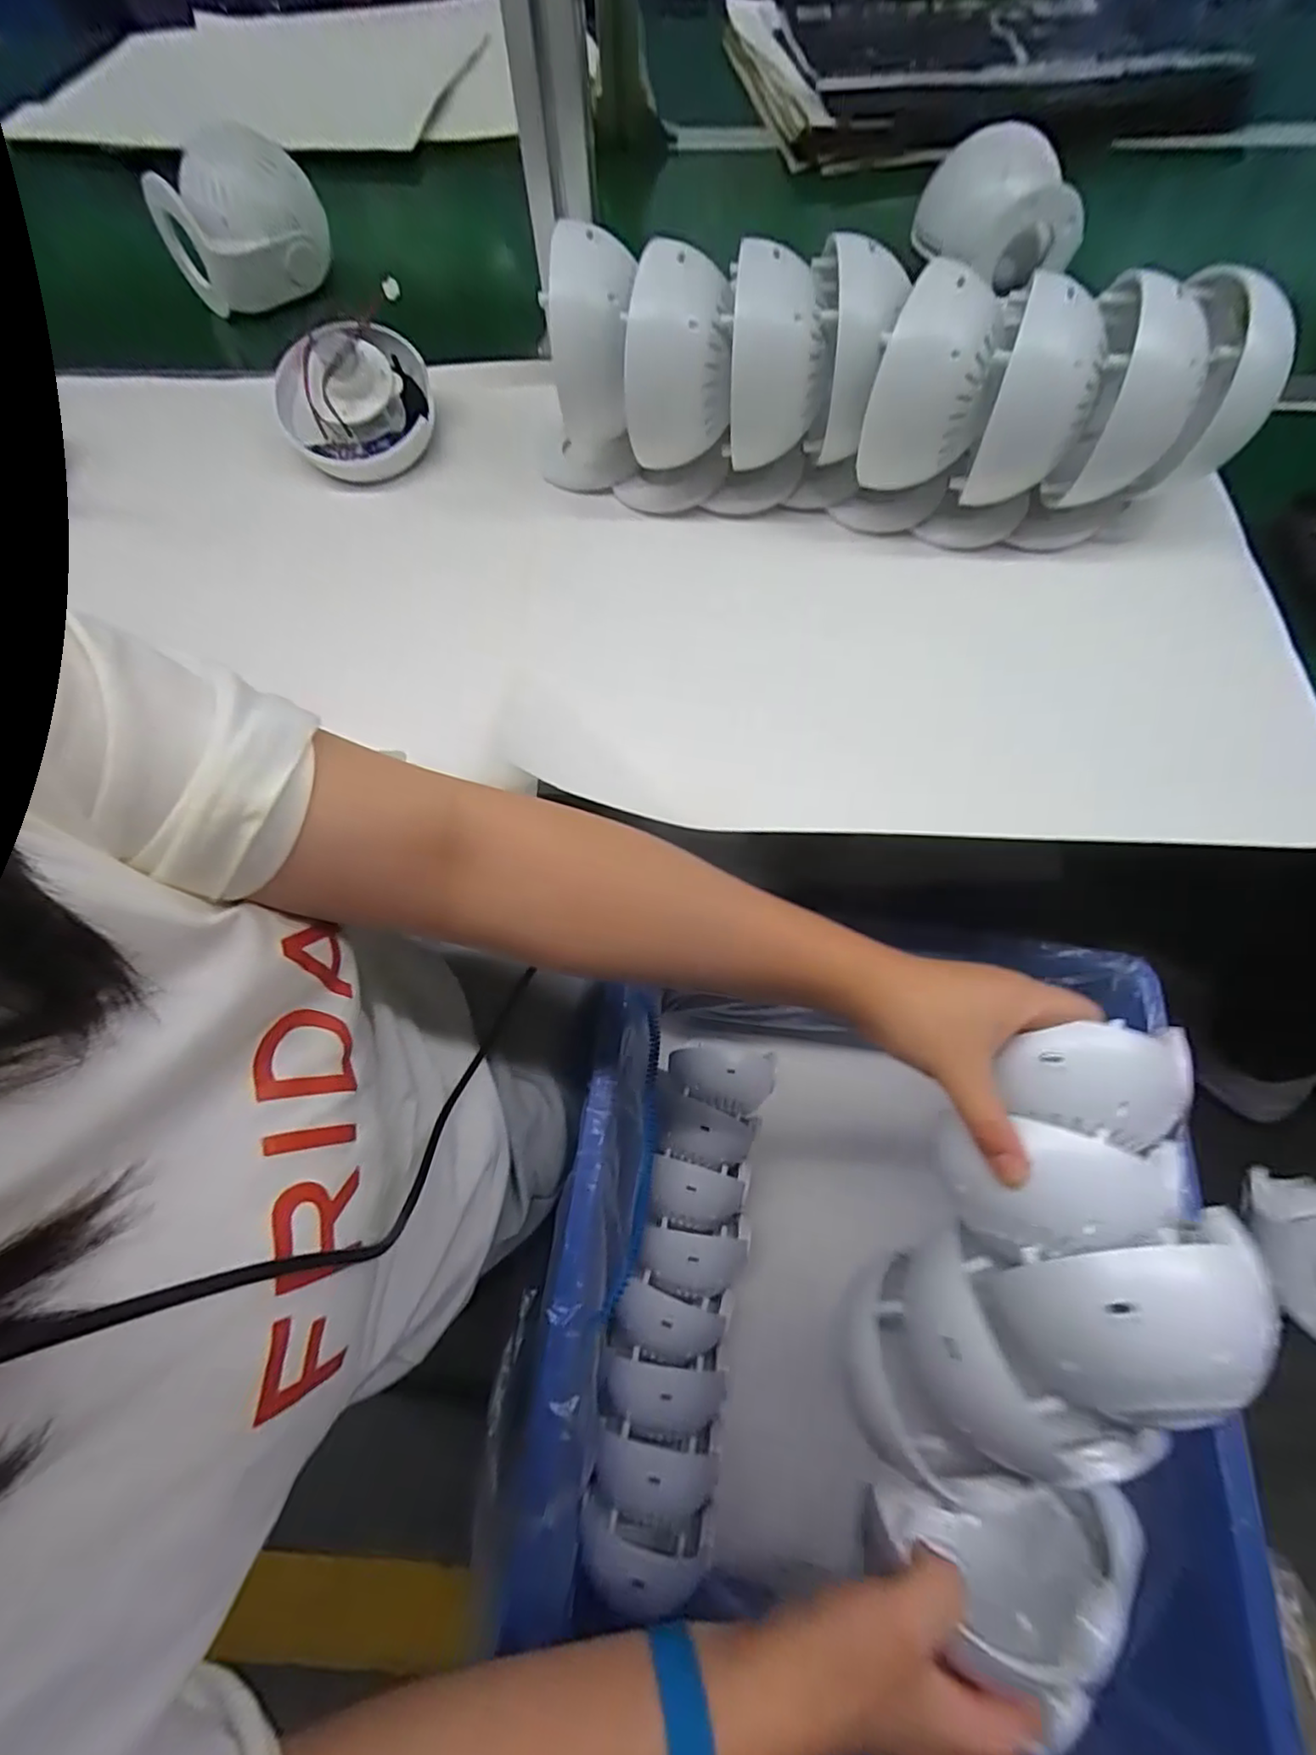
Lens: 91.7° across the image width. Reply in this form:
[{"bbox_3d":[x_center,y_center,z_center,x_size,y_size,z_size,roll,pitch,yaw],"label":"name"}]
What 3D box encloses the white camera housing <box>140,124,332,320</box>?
[{"bbox_3d":[-0.365,-0.574,0.561,0.134,0.081,0.111,-16,68,-7],"label":"white camera housing"}]

